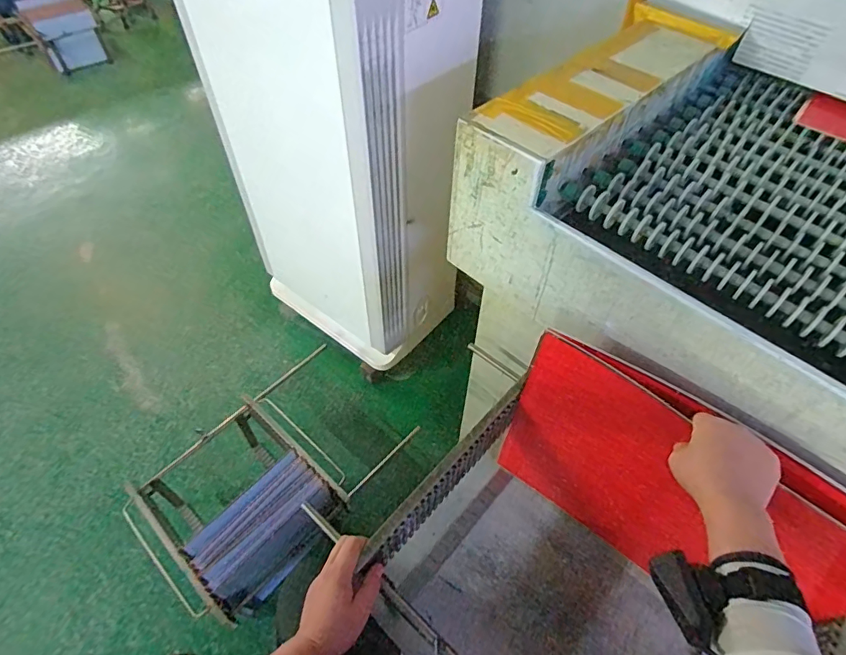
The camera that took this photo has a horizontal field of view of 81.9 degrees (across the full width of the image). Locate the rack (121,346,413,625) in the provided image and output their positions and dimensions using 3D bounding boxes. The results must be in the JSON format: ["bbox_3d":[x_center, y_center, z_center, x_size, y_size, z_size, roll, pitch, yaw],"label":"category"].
[{"bbox_3d":[-0.402,0.377,1.342,0.474,0.274,0.614,36,60,24],"label":"rack"}]

